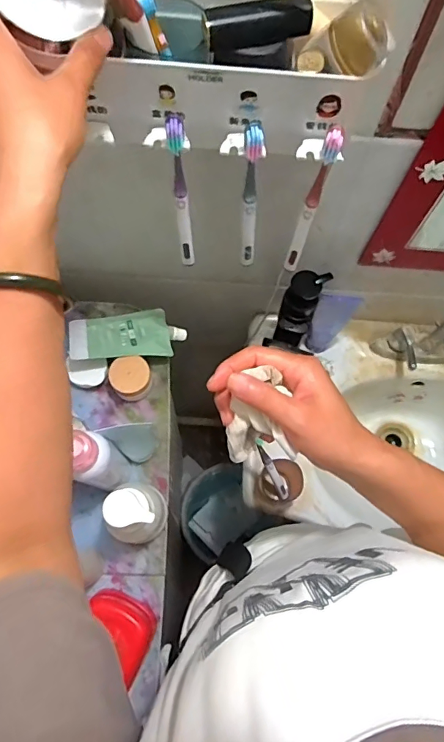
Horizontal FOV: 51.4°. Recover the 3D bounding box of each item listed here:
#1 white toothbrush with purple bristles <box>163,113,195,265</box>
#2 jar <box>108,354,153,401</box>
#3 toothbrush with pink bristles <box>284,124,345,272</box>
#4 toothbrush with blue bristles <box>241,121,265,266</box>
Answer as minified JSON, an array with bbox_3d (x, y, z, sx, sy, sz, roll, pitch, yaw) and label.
[{"bbox_3d":[-0.038,-0.164,0.436,0.015,0.171,0.032,-7,71,-4],"label":"white toothbrush with purple bristles"},{"bbox_3d":[-0.122,0.012,0.631,0.051,0.057,0.050,0,70,-1],"label":"jar"},{"bbox_3d":[0.084,-0.152,0.437,0.019,0.176,0.020,17,71,5],"label":"toothbrush with pink bristles"},{"bbox_3d":[0.026,-0.156,0.439,0.020,0.175,0.018,3,70,0],"label":"toothbrush with blue bristles"}]

